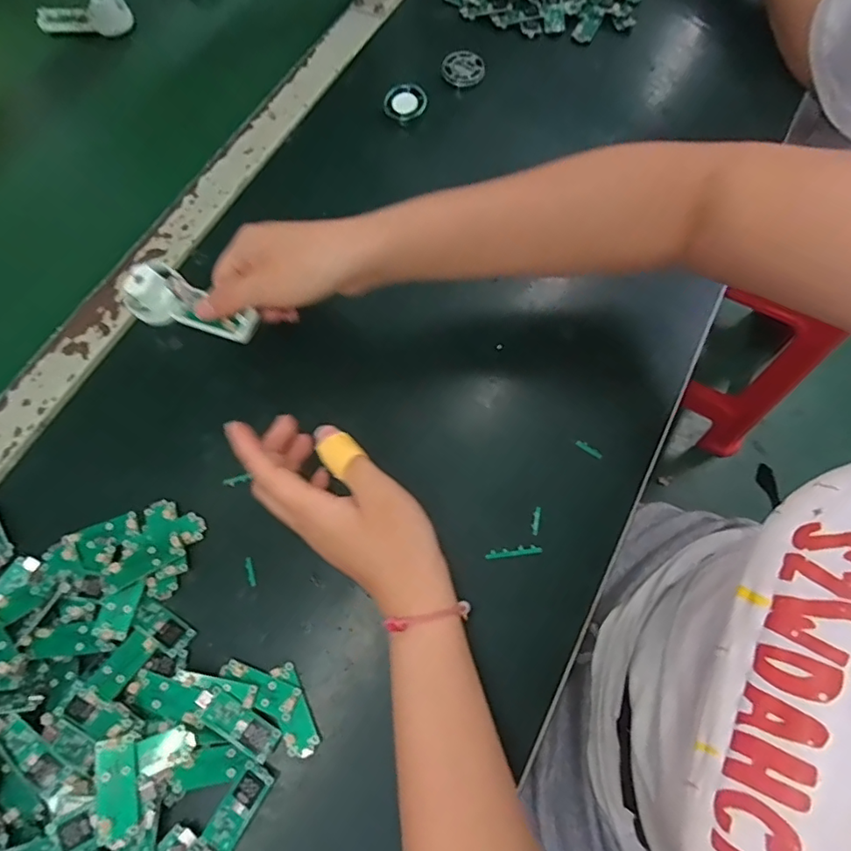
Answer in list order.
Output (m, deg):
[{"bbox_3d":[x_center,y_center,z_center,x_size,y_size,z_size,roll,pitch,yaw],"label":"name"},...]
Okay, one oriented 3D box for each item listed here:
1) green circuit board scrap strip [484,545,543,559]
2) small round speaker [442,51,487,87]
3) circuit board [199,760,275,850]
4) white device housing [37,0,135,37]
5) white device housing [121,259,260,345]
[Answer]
[{"bbox_3d":[0.059,0.084,0.357,0.037,0.004,0.006,-5,70,-2],"label":"green circuit board scrap strip"},{"bbox_3d":[0.036,-0.341,0.513,0.040,0.013,0.034,2,70,1],"label":"small round speaker"},{"bbox_3d":[-0.106,0.217,0.303,0.019,0.004,0.046,31,73,11],"label":"circuit board"},{"bbox_3d":[-0.351,-0.417,0.553,0.092,0.041,0.030,-9,69,-2],"label":"white device housing"},{"bbox_3d":[-0.152,-0.077,0.353,0.086,0.025,0.037,26,72,3],"label":"white device housing"}]

